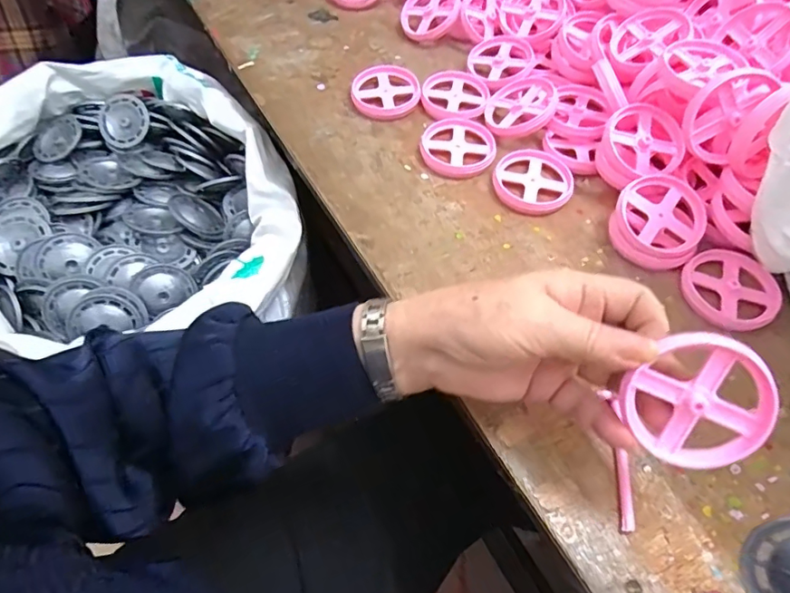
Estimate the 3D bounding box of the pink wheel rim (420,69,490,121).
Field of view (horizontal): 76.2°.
[{"bbox_3d":[0.057,-0.191,0.477,0.064,0.010,0.062,0,57,0],"label":"pink wheel rim"}]

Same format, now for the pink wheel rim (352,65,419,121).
[{"bbox_3d":[-0.009,-0.194,0.478,0.062,0.015,0.064,0,57,0],"label":"pink wheel rim"}]

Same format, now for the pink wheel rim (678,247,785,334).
[{"bbox_3d":[0.241,-0.005,0.363,0.060,0.014,0.062,-15,58,-9],"label":"pink wheel rim"}]

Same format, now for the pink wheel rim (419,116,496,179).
[{"bbox_3d":[0.055,-0.133,0.443,0.062,0.011,0.070,-4,57,-2],"label":"pink wheel rim"}]

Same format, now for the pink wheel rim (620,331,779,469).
[{"bbox_3d":[0.143,0.051,0.237,0.059,0.006,0.063,3,101,15],"label":"pink wheel rim"}]

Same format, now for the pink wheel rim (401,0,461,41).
[{"bbox_3d":[0.038,-0.305,0.538,0.064,0.014,0.072,-28,62,18],"label":"pink wheel rim"}]

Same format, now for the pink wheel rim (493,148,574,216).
[{"bbox_3d":[0.114,-0.098,0.421,0.062,0.012,0.068,0,57,0],"label":"pink wheel rim"}]

